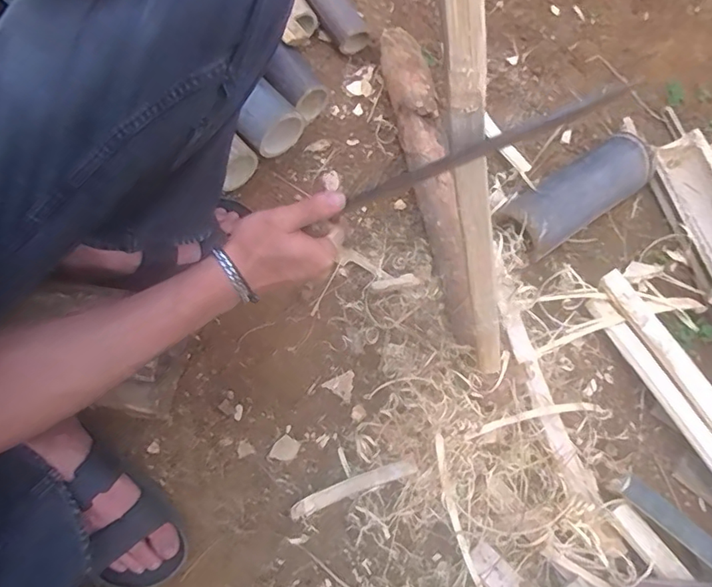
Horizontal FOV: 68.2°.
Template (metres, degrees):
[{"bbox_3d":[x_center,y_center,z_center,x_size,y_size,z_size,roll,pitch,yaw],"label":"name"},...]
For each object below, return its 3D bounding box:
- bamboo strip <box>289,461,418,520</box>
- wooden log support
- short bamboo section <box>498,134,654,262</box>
[{"bbox_3d":[-0.005,0.244,0.663,0.164,0.011,0.021,-21,73,-6],"label":"bamboo strip"},{"bbox_3d":[0.110,-0.176,0.777,0.068,0.057,0.518,-9,74,-3],"label":"wooden log support"},{"bbox_3d":[0.329,-0.149,0.783,0.263,0.077,0.093,-34,76,-10],"label":"short bamboo section"}]

